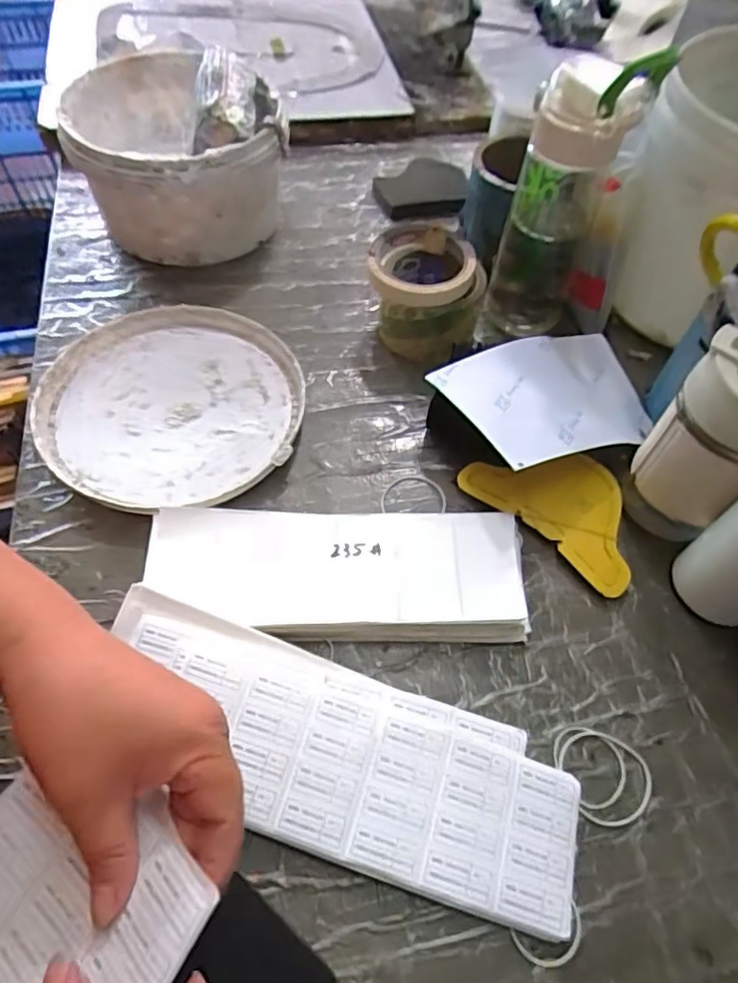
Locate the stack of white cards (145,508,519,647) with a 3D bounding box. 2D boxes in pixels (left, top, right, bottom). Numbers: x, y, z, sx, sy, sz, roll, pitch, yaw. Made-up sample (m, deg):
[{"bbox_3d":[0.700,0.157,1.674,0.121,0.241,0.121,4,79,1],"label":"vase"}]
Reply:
[{"bbox_3d":[-0.023,0.057,0.423,0.257,0.025,0.088,2,57,-1],"label":"stack of white cards"}]

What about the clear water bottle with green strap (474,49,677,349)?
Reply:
[{"bbox_3d":[0.157,-0.235,0.507,0.079,0.249,0.075,20,58,10],"label":"clear water bottle with green strap"}]

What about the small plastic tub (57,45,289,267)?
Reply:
[{"bbox_3d":[-0.194,-0.351,0.617,0.193,0.141,0.214,-15,59,-12],"label":"small plastic tub"}]

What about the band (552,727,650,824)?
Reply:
[{"bbox_3d":[0.145,0.177,0.371,0.059,0.005,0.052,14,58,6],"label":"band"}]

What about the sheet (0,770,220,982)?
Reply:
[{"bbox_3d":[-0.128,0.172,0.255,0.126,0.019,0.084,20,74,31],"label":"sheet"}]

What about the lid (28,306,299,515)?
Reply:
[{"bbox_3d":[-0.165,-0.076,0.510,0.208,0.021,0.205,1,57,-2],"label":"lid"}]

